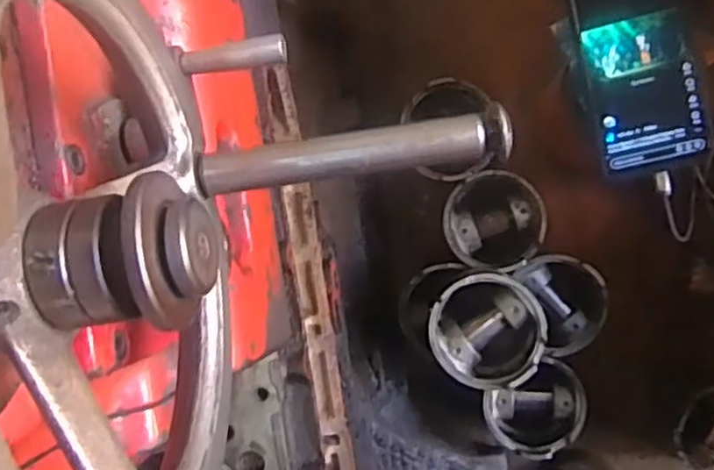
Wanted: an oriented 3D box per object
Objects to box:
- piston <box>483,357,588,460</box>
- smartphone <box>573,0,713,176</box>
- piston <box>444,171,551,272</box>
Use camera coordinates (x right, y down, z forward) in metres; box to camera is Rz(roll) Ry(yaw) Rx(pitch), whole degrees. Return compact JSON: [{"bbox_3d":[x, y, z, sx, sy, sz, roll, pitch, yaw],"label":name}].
[{"bbox_3d":[0.174,0.167,0.677,0.091,0.059,0.078,-34,87,7],"label":"piston"},{"bbox_3d":[0.203,-0.128,0.500,0.073,0.007,0.167,-12,100,15],"label":"smartphone"},{"bbox_3d":[0.135,-0.013,0.687,0.092,0.078,0.091,0,91,7],"label":"piston"}]

